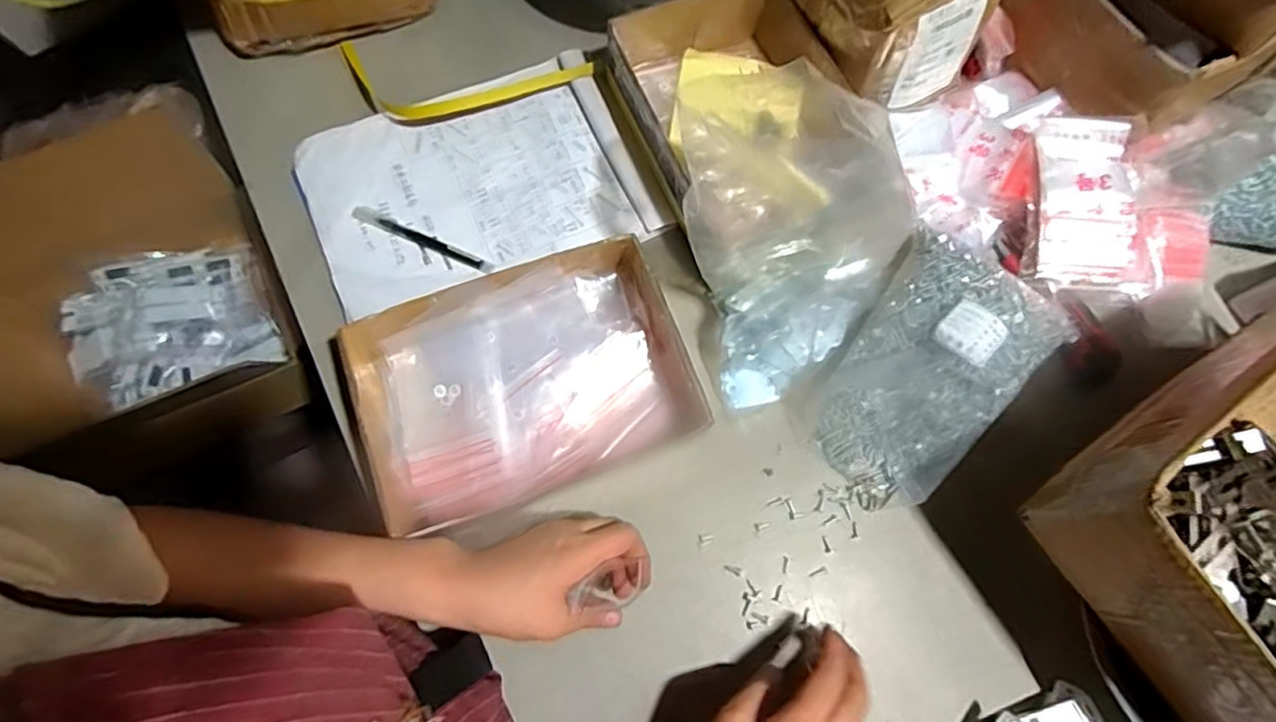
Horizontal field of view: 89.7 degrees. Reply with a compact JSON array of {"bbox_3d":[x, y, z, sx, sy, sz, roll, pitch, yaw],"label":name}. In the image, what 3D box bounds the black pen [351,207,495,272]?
[{"bbox_3d":[-0.196,-0.111,0.586,0.140,0.006,0.014,22,74,6],"label":"black pen"}]

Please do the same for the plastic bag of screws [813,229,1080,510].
[{"bbox_3d":[0.245,0.004,0.529,0.136,0.079,0.218,41,77,11],"label":"plastic bag of screws"}]

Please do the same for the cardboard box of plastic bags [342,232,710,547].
[{"bbox_3d":[-0.093,0.022,0.526,0.261,0.068,0.177,-21,75,-7],"label":"cardboard box of plastic bags"}]

